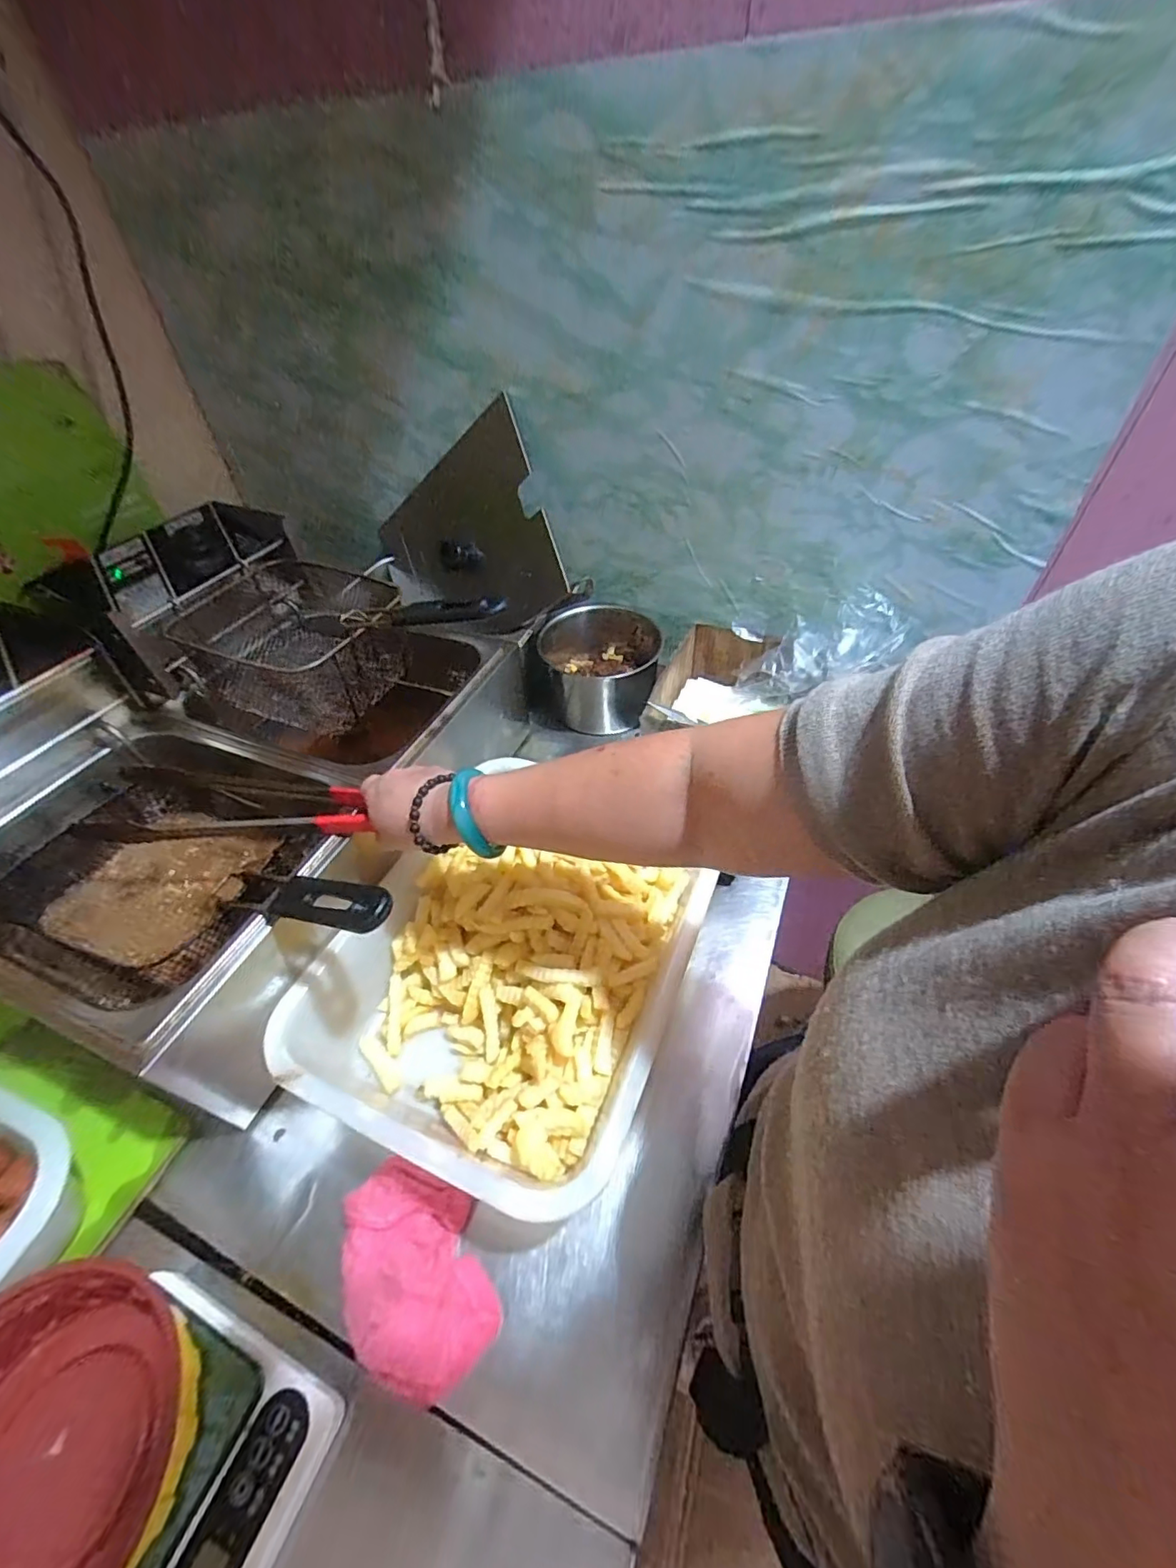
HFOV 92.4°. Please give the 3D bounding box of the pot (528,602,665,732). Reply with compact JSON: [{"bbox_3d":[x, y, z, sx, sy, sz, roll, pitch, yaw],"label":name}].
[{"bbox_3d":[0.004,-0.169,0.848,0.165,0.127,0.162,1,46,-1],"label":"pot"}]

